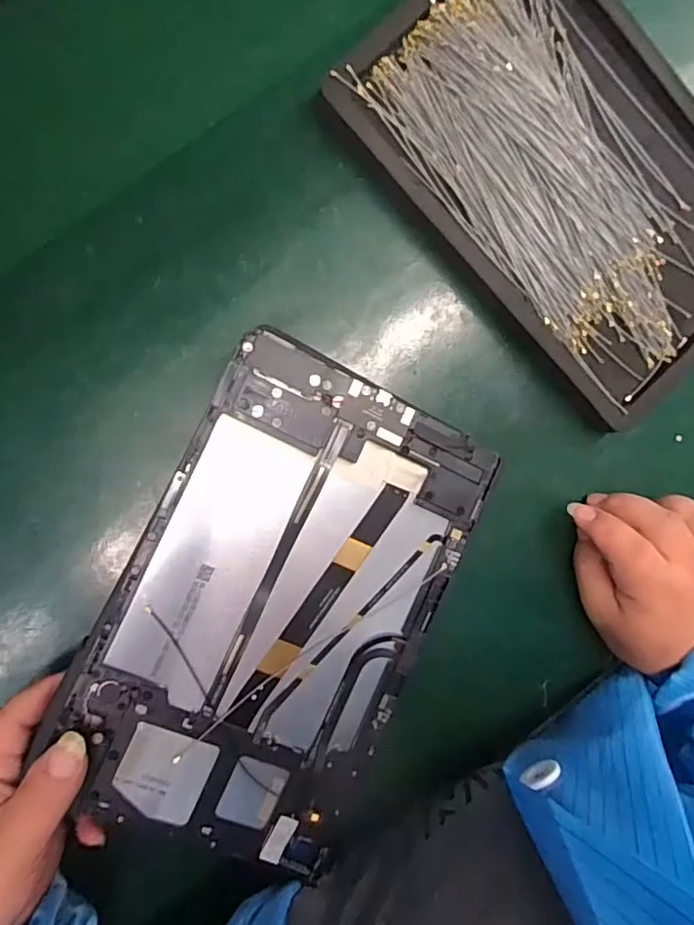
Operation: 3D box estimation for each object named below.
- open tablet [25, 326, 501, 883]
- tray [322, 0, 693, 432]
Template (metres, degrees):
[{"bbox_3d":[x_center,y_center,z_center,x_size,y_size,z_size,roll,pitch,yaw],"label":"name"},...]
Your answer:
[{"bbox_3d":[-0.030,0.072,0.289,0.156,0.006,0.236,28,85,-13],"label":"open tablet"},{"bbox_3d":[0.127,-0.161,0.322,0.164,0.028,0.245,-45,95,-2],"label":"tray"}]

